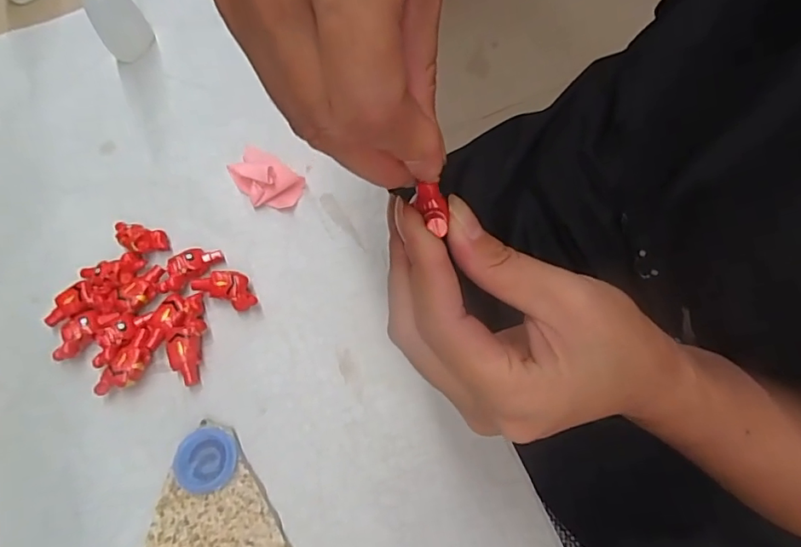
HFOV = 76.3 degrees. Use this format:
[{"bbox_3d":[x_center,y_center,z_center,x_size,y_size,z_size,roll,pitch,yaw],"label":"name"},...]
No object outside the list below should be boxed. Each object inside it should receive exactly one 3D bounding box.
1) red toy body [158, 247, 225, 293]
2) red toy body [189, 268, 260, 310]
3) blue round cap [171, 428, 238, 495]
[{"bbox_3d":[-0.121,-0.004,0.291,0.038,0.009,0.016,-36,67,-9],"label":"red toy body"},{"bbox_3d":[-0.097,0.007,0.285,0.038,0.011,0.018,21,71,15],"label":"red toy body"},{"bbox_3d":[-0.095,0.091,0.250,0.030,0.009,0.029,-3,66,6],"label":"blue round cap"}]

